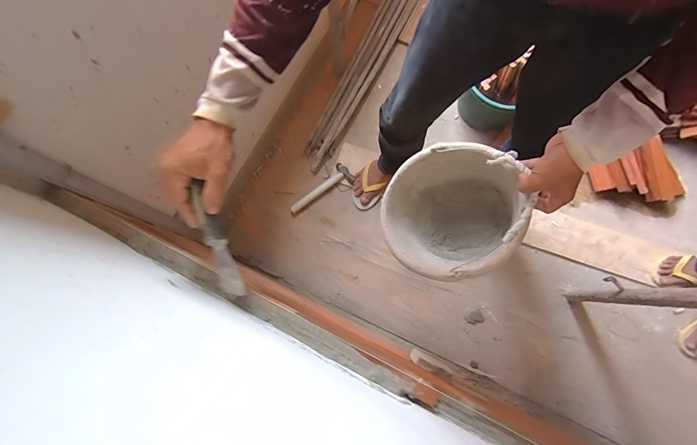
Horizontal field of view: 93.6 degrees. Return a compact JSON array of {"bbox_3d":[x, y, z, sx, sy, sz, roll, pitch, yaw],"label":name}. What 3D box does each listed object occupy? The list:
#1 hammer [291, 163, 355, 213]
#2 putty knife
[{"bbox_3d":[-0.089,-0.103,1.190,0.253,0.044,0.095,-44,79,-10],"label":"hammer"},{"bbox_3d":[-0.179,0.027,0.443,0.031,0.019,0.165,-14,112,-2],"label":"putty knife"}]

